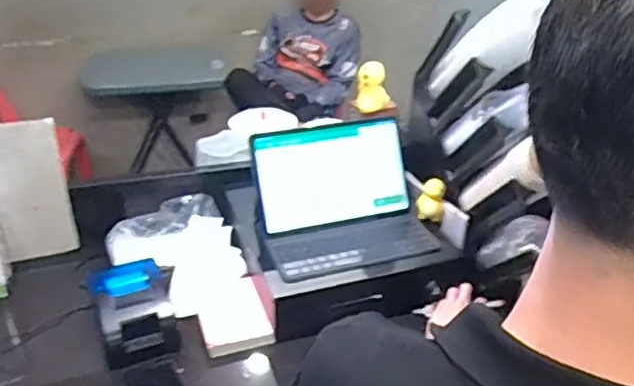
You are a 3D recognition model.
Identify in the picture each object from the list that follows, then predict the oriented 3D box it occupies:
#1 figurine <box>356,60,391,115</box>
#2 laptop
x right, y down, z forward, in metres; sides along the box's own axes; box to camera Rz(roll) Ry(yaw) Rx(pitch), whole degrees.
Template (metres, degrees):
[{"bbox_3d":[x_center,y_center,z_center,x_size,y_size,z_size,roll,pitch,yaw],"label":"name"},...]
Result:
[{"bbox_3d":[0.103,-0.187,1.139,0.059,0.079,0.057,5,30,5],"label":"figurine"},{"bbox_3d":[0.044,0.005,1.091,0.275,0.161,0.219,-8,31,-17],"label":"laptop"}]

